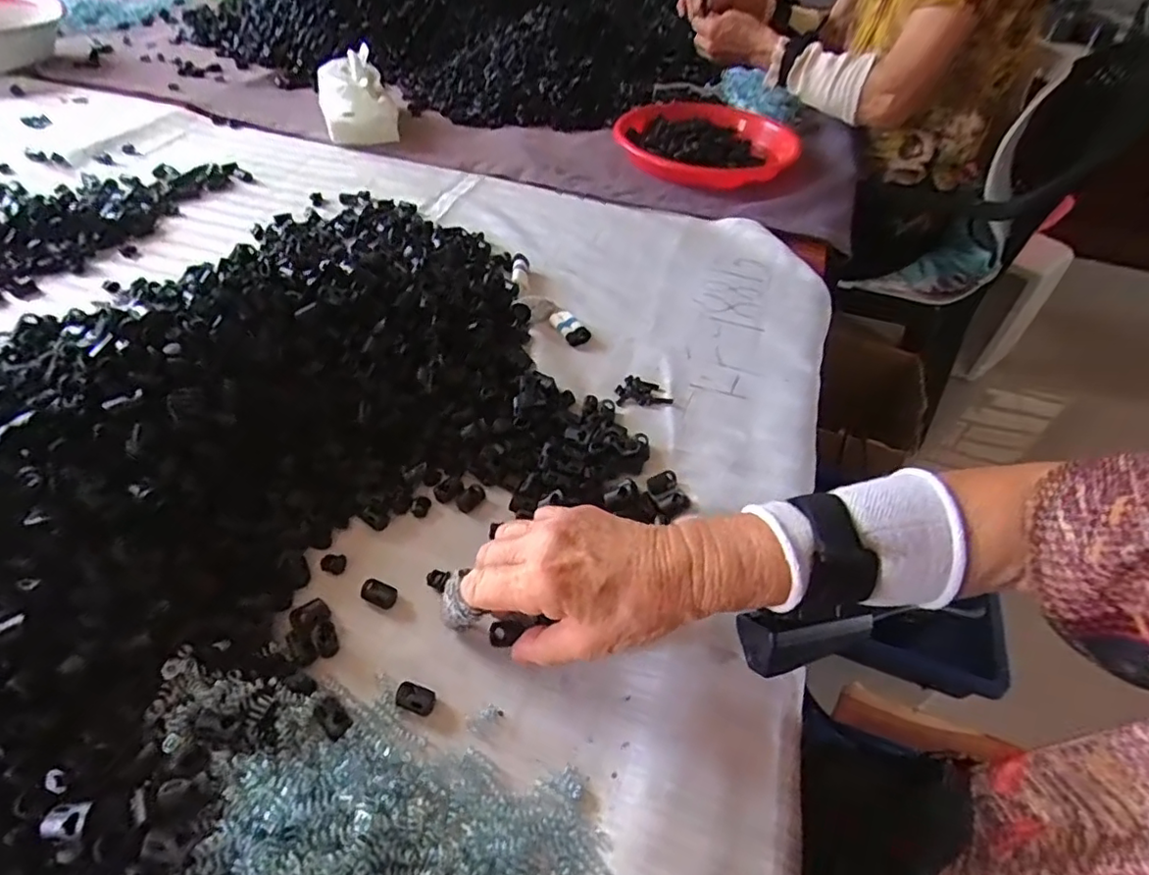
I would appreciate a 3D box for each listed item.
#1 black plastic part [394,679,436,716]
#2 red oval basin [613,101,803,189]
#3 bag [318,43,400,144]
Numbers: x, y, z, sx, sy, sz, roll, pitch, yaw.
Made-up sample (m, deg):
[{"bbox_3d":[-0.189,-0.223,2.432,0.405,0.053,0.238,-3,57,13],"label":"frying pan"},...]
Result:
[{"bbox_3d":[-0.085,0.138,0.312,0.021,0.008,0.015,16,49,9],"label":"black plastic part"},{"bbox_3d":[0.146,-0.342,0.685,0.132,0.042,0.222,-32,56,-30],"label":"red oval basin"},{"bbox_3d":[-0.284,-0.444,0.766,0.090,0.069,0.126,-15,51,-17],"label":"bag"}]

